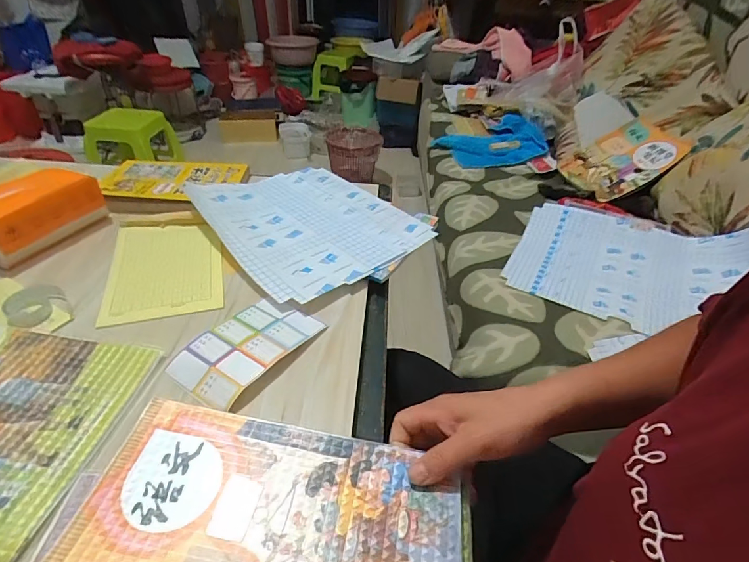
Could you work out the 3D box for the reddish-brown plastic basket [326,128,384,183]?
[{"bbox_3d":[-0.095,-0.566,1.903,0.244,0.237,0.289,-1,39,-5],"label":"reddish-brown plastic basket"}]

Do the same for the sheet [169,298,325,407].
[{"bbox_3d":[-0.129,0.063,0.417,0.085,0.013,0.137,26,45,24],"label":"sheet"}]

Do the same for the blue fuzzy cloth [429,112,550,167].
[{"bbox_3d":[0.372,-0.446,1.283,0.318,0.060,0.266,-16,43,-23],"label":"blue fuzzy cloth"}]

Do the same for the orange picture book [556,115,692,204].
[{"bbox_3d":[0.663,-0.327,1.082,0.264,0.027,0.192,-31,54,5],"label":"orange picture book"}]

